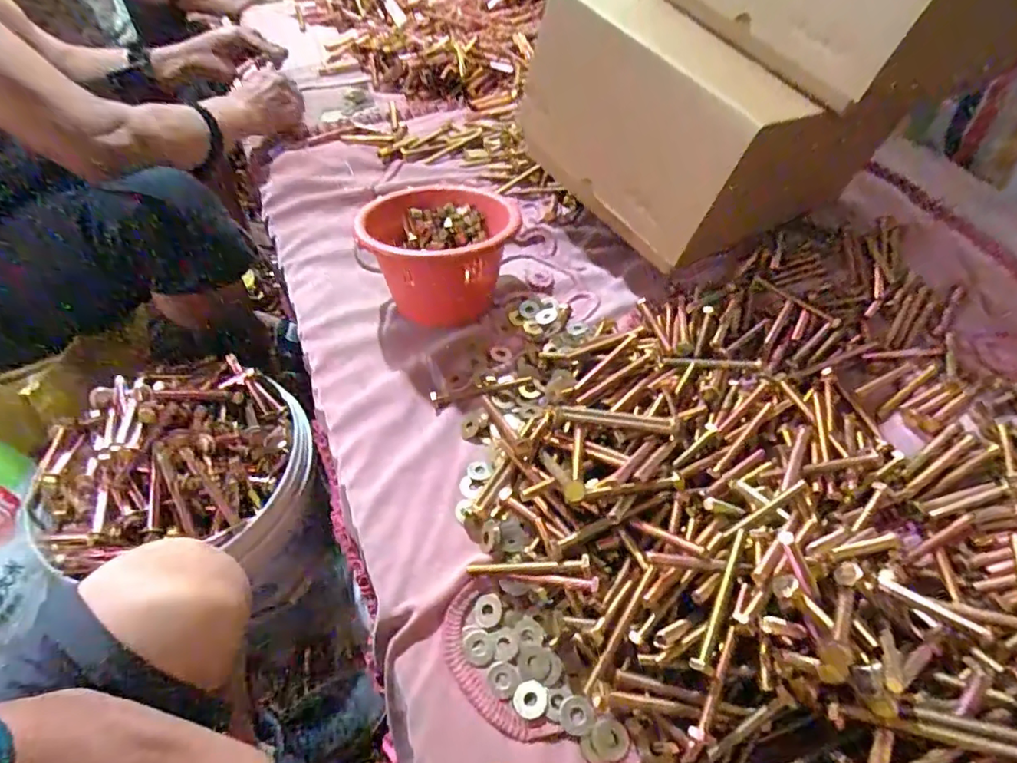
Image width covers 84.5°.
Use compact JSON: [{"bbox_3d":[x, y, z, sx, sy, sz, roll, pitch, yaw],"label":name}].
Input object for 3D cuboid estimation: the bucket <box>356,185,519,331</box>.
[{"bbox_3d":[-0.075,-0.150,0.640,0.169,0.115,0.157,-7,52,-4],"label":"bucket"}]

